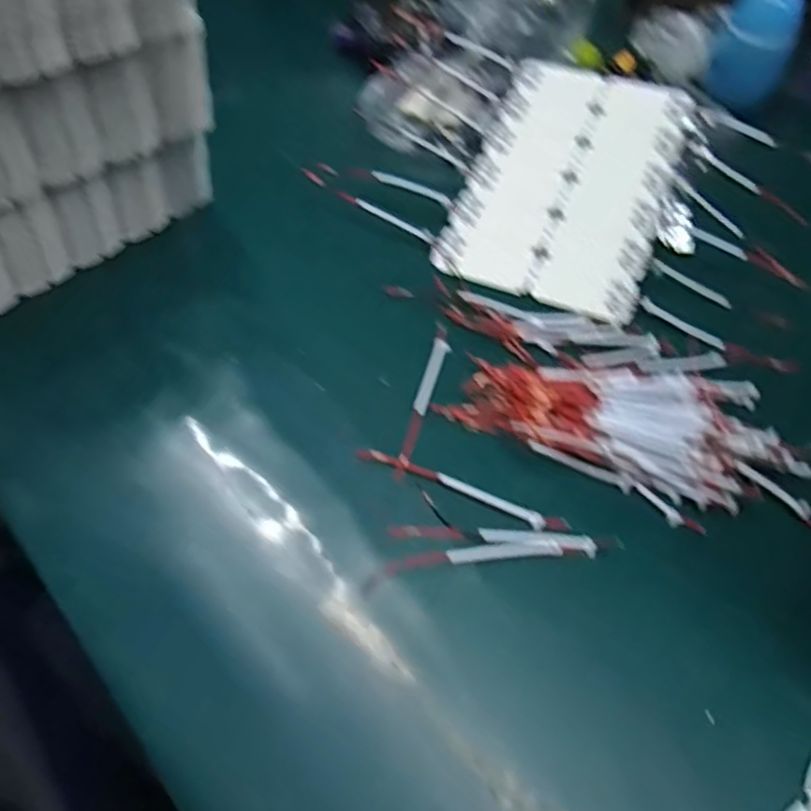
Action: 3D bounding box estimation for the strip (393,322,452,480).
[{"bbox_3d":[0.015,-0.007,0.519,0.015,0.004,0.152,14,55,6],"label":"strip"}]

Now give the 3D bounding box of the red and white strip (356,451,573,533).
[{"bbox_3d":[0.039,0.058,0.471,0.151,0.004,0.013,20,56,10],"label":"red and white strip"}]

